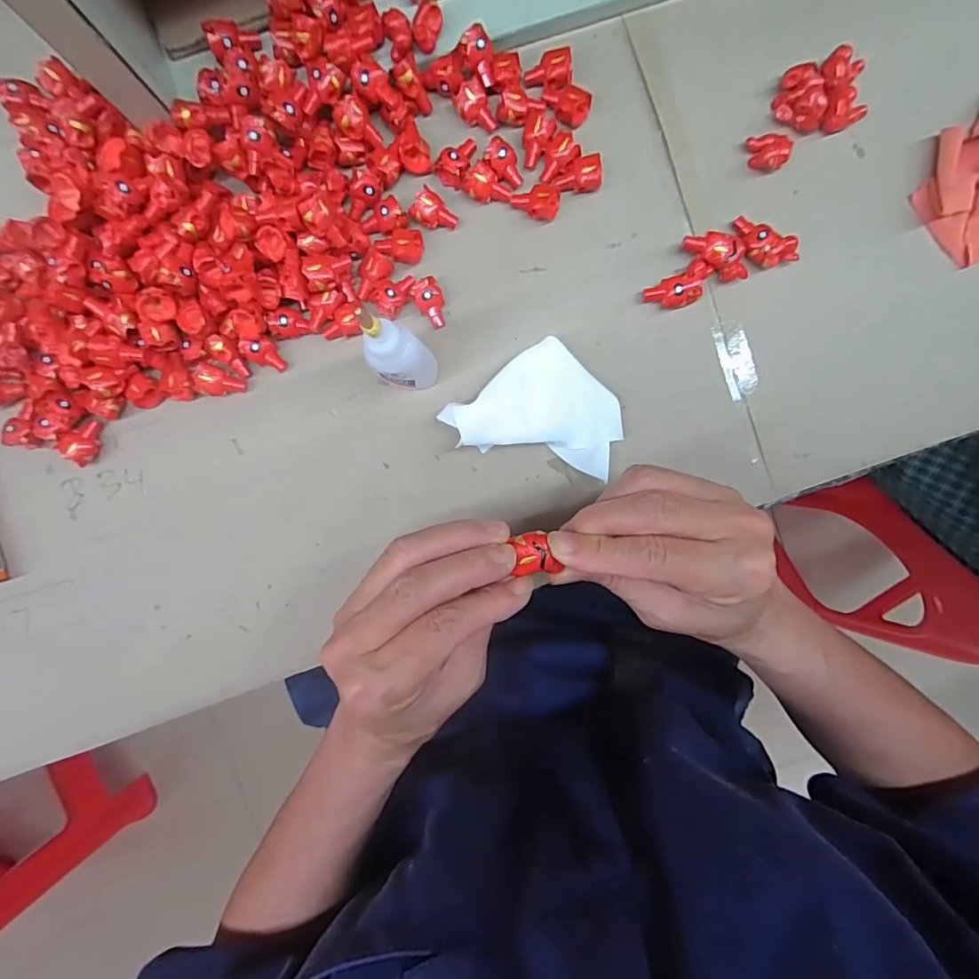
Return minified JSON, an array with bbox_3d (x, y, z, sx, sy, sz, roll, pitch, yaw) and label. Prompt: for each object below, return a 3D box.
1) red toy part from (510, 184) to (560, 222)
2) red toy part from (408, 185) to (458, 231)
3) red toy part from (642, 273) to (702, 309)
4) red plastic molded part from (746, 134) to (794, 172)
[{"bbox_3d":[0.025,-0.157,0.278,0.026,0.015,0.017,7,94,-1],"label":"red toy part"},{"bbox_3d":[-0.030,-0.150,0.278,0.023,0.013,0.018,31,93,-3],"label":"red toy part"},{"bbox_3d":[0.101,-0.109,0.283,0.029,0.013,0.016,-3,94,-1],"label":"red toy part"},{"bbox_3d":[0.152,-0.186,0.278,0.018,0.012,0.023,-45,94,2],"label":"red plastic molded part"}]

